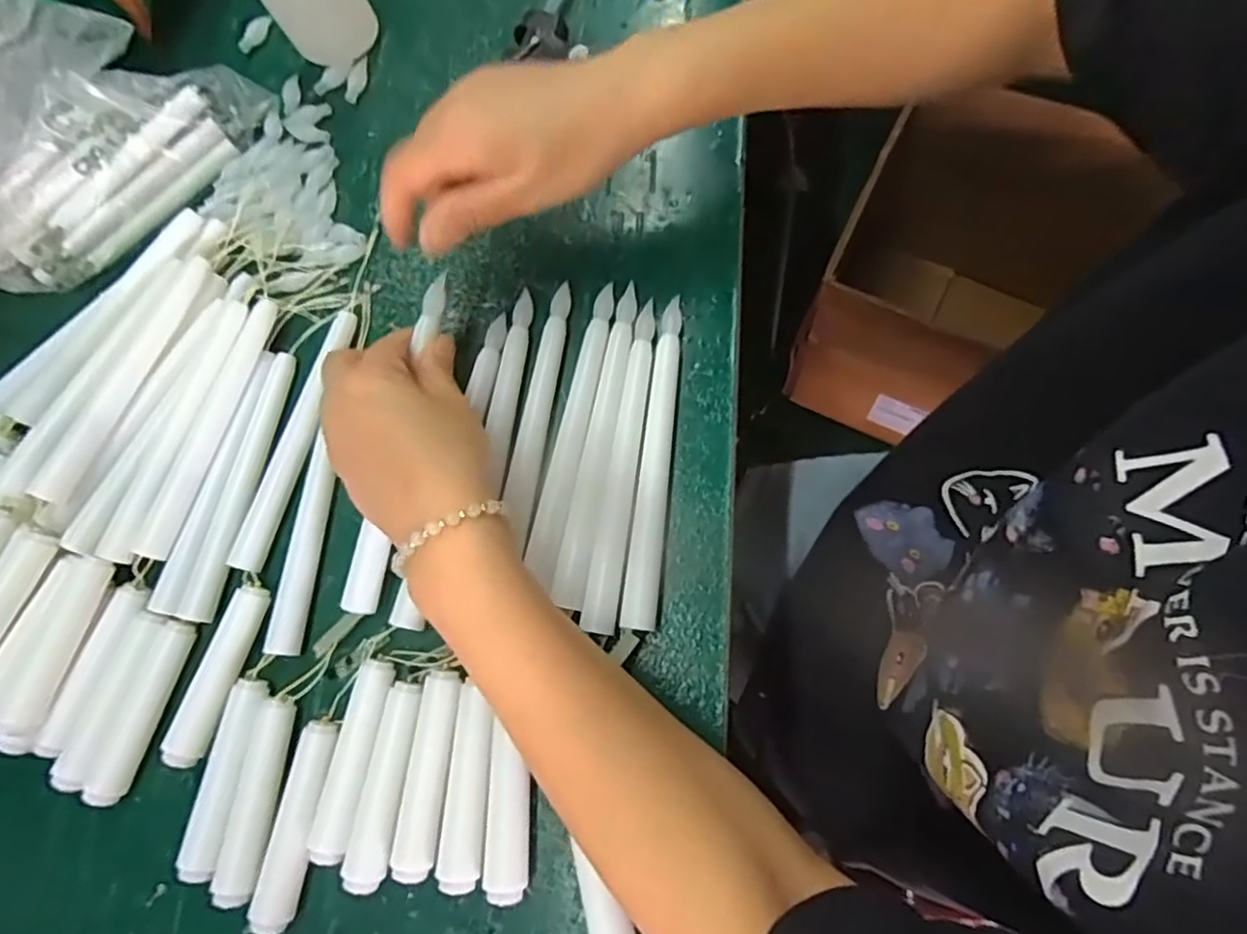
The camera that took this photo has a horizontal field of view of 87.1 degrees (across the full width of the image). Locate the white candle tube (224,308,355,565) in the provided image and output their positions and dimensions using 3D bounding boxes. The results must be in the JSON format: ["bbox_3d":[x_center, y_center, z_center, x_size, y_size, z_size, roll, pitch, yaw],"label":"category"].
[{"bbox_3d":[-0.182,-0.018,0.364,0.020,0.015,0.149,14,79,11],"label":"white candle tube"}]

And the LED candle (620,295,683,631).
[{"bbox_3d":[0.018,-0.005,0.328,0.016,0.014,0.166,6,77,9],"label":"LED candle"}]

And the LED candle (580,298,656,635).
[{"bbox_3d":[-0.001,-0.003,0.332,0.016,0.016,0.167,6,77,9],"label":"LED candle"}]

